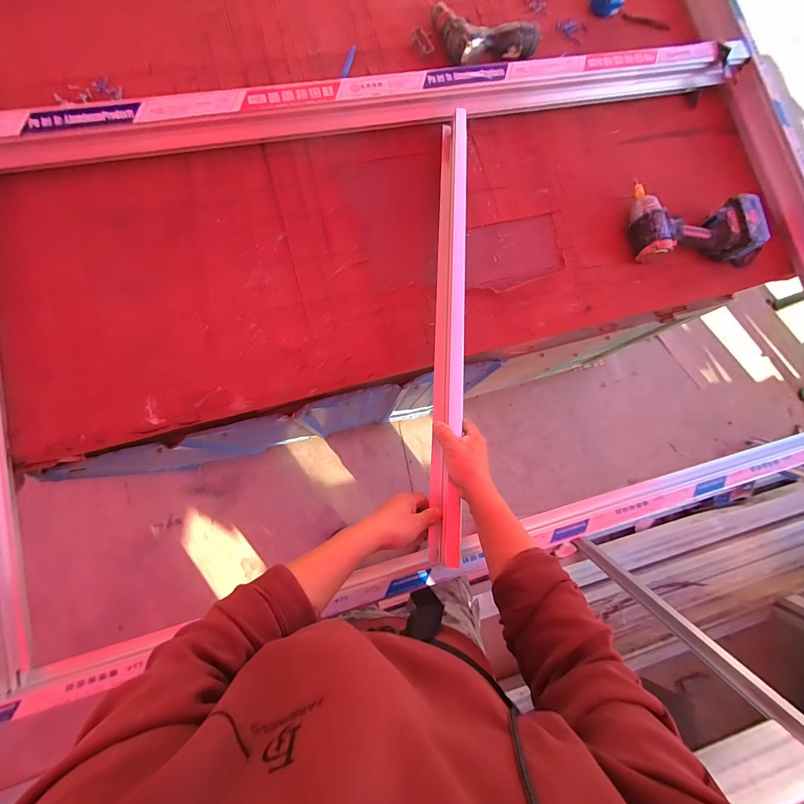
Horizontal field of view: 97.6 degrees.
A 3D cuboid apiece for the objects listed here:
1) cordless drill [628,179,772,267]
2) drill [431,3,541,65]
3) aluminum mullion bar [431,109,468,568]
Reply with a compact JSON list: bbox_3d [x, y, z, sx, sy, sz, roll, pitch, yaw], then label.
[{"bbox_3d":[0.628,-0.372,0.735,0.296,0.071,0.164,4,82,-5],"label":"cordless drill"},{"bbox_3d":[0.182,-0.803,0.756,0.208,0.059,0.154,-16,84,-8],"label":"drill"},{"bbox_3d":[0.083,-0.161,0.599,0.043,0.045,0.809,5,76,-5],"label":"aluminum mullion bar"}]

